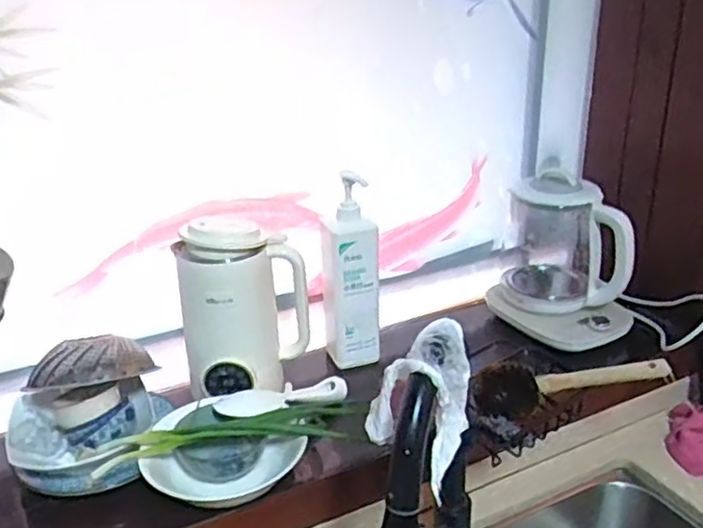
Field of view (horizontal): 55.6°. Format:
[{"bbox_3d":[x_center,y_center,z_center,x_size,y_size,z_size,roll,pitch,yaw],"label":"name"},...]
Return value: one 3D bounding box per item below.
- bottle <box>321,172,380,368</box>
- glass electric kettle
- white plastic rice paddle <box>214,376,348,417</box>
[{"bbox_3d":[-0.002,0.013,1.003,0.078,0.284,0.073,-5,23,-7],"label":"bottle"},{"bbox_3d":[0.370,-0.020,1.104,0.178,0.254,0.213,-19,28,-36],"label":"glass electric kettle"},{"bbox_3d":[-0.086,0.178,0.884,0.194,0.026,0.045,0,17,-42],"label":"white plastic rice paddle"}]

